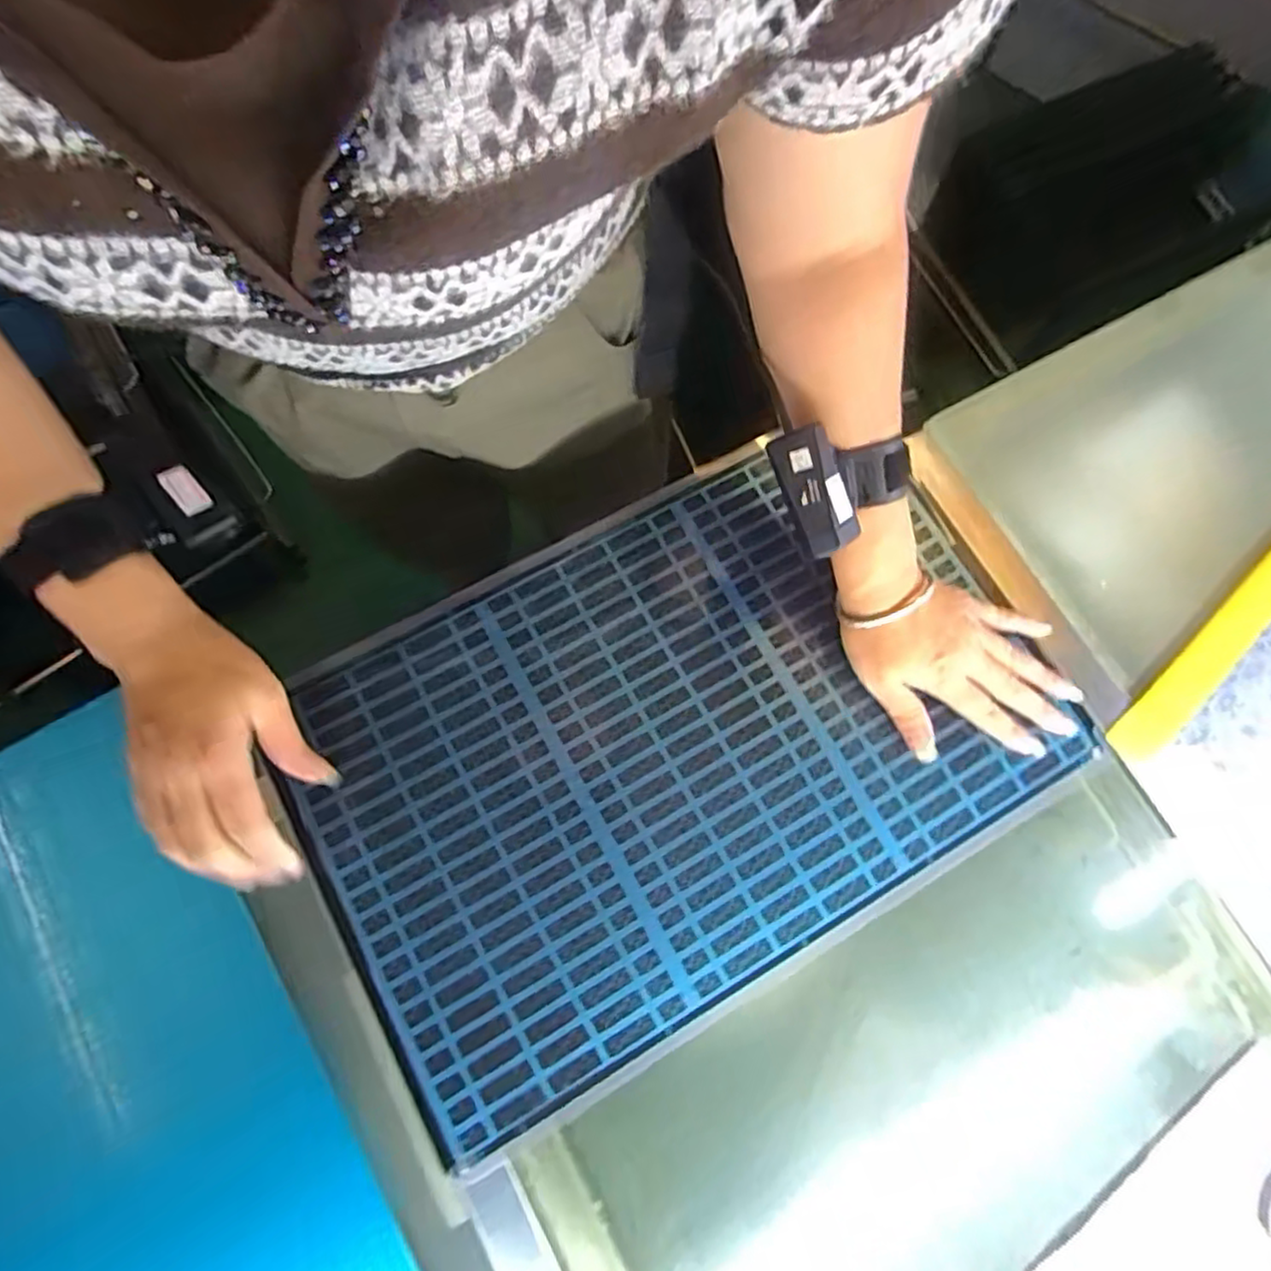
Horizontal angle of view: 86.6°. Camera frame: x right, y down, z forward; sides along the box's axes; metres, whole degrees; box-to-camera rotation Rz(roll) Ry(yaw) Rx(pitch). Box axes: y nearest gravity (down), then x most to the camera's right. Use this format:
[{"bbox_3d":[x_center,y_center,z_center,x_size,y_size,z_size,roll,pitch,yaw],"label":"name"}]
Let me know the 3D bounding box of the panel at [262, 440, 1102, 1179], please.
[{"bbox_3d":[0.024,0.067,0.458,0.470,0.015,0.317,-29,78,-8],"label":"panel"}]

